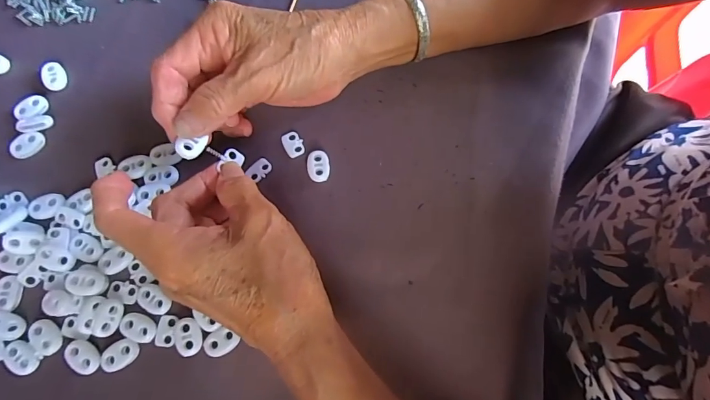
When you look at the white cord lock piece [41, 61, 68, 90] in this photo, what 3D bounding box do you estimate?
[{"bbox_3d":[-0.222,-0.091,0.293,0.016,0.006,0.022,-28,76,-7],"label":"white cord lock piece"}]

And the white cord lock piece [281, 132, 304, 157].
[{"bbox_3d":[-0.044,-0.040,0.282,0.014,0.004,0.019,-23,76,-6],"label":"white cord lock piece"}]

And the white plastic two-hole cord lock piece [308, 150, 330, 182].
[{"bbox_3d":[-0.025,-0.024,0.276,0.015,0.005,0.023,-1,75,0],"label":"white plastic two-hole cord lock piece"}]

